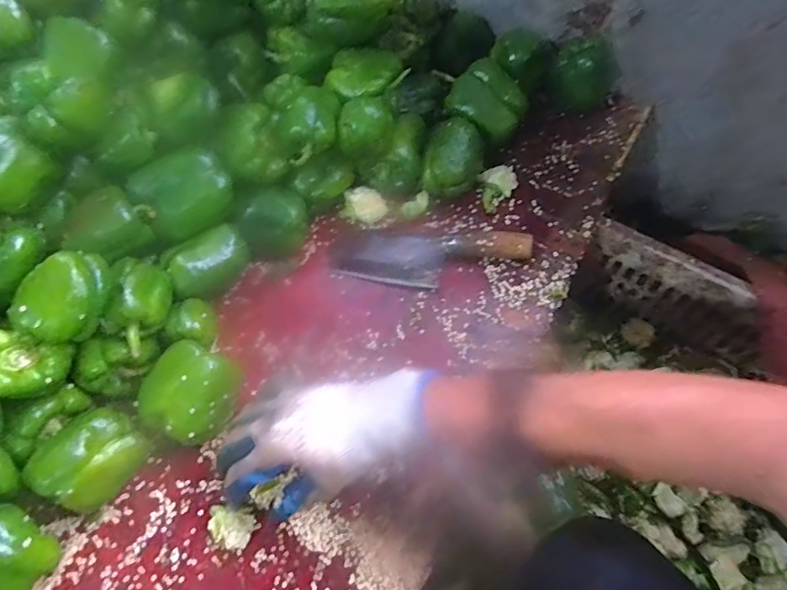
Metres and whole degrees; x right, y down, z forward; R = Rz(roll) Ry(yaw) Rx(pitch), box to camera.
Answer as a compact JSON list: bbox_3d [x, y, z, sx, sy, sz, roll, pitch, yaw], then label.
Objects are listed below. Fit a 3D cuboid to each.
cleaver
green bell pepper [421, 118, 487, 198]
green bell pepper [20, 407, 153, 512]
[{"bbox_3d":[0.036,-0.045,0.530,0.214,0.031,0.066,8,63,10],"label":"cleaver"},{"bbox_3d":[0.073,-0.158,0.571,0.063,0.058,0.079,12,64,11],"label":"green bell pepper"},{"bbox_3d":[-0.264,0.149,0.433,0.077,0.069,0.060,-42,66,-16],"label":"green bell pepper"}]

